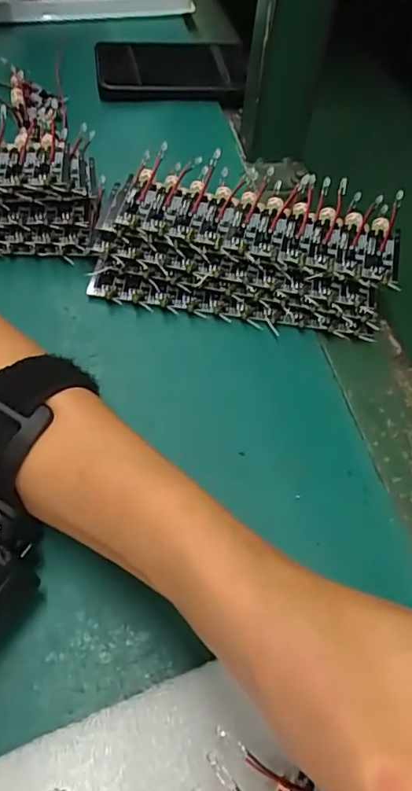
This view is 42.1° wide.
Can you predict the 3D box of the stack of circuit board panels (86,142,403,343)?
[{"bbox_3d":[0.024,-0.091,0.310,0.165,0.024,0.103,13,78,4],"label":"stack of circuit board panels"}]

